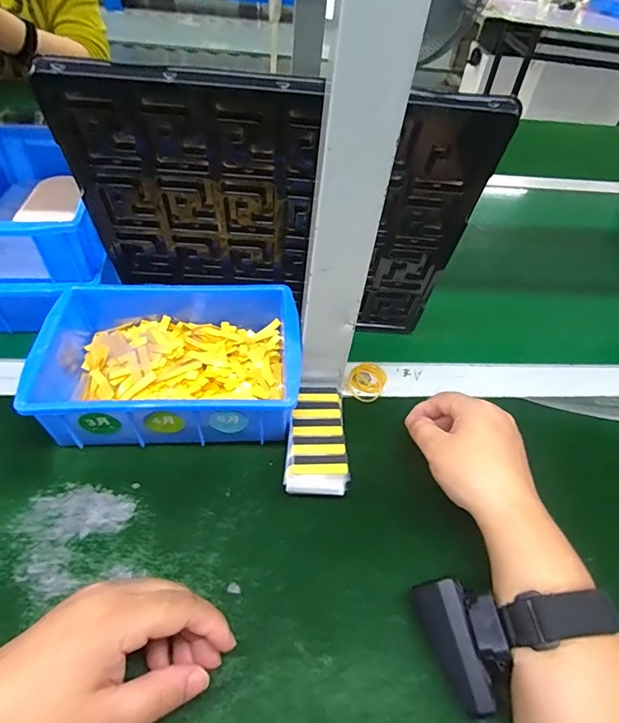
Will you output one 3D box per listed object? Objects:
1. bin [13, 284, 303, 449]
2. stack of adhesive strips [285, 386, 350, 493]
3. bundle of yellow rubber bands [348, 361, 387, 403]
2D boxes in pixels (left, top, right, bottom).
[{"bbox_3d":[-0.115,-0.001,0.378,0.204,0.072,0.143,0,48,-7],"label":"bin"},{"bbox_3d":[0.006,0.063,0.357,0.046,0.027,0.089,4,48,-3],"label":"stack of adhesive strips"},{"bbox_3d":[0.055,0.017,0.417,0.034,0.007,0.046,22,49,13],"label":"bundle of yellow rubber bands"}]

